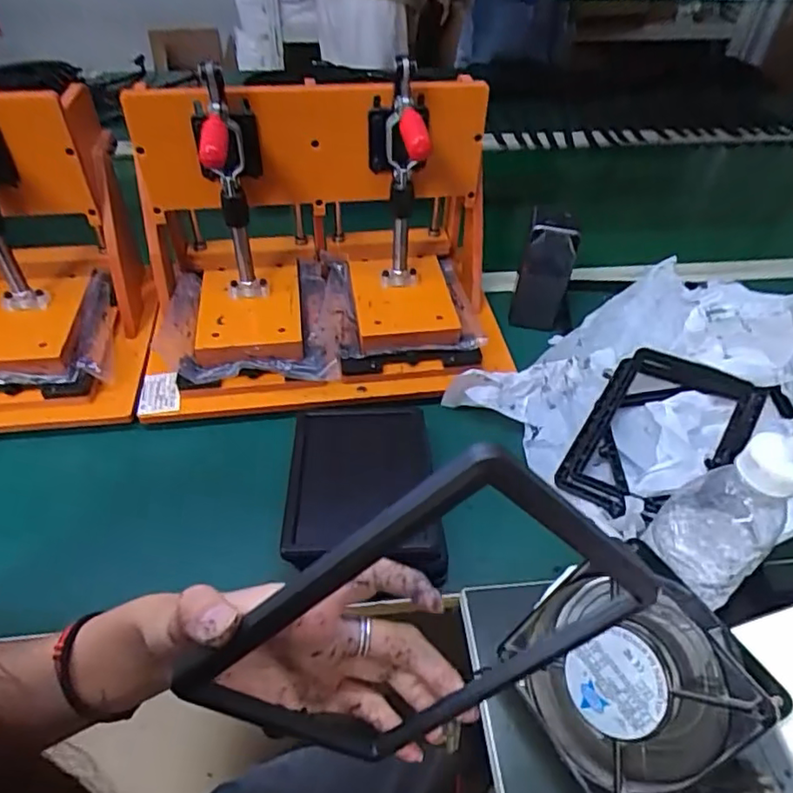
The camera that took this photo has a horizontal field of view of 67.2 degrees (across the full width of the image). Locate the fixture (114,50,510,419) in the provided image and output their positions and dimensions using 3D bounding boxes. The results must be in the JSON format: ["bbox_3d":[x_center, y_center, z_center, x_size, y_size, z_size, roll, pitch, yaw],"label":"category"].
[{"bbox_3d":[-0.076,-0.161,0.587,0.364,0.234,0.239,-6,46,-7],"label":"fixture"}]

